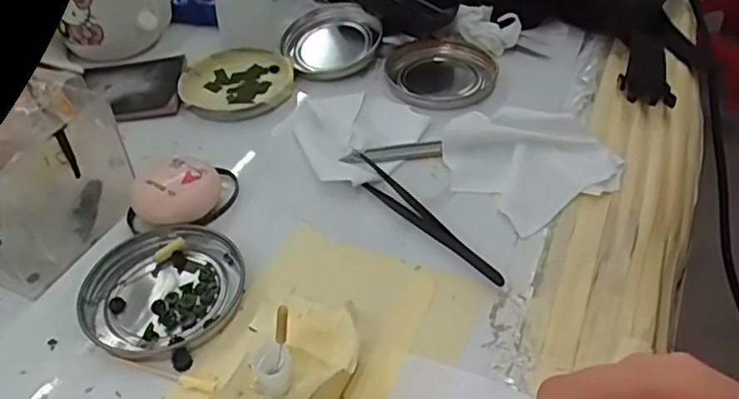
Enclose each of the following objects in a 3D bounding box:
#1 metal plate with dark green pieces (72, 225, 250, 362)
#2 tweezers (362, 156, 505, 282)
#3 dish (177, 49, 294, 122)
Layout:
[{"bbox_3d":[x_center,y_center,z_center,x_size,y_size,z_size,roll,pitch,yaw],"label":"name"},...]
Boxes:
[{"bbox_3d":[-0.105,0.044,0.307,0.076,0.008,0.076,-2,44,2],"label":"metal plate with dark green pieces"},{"bbox_3d":[0.026,0.009,0.332,0.017,0.009,0.118,-27,49,-22],"label":"tweezers"},{"bbox_3d":[-0.094,-0.084,0.437,0.078,0.011,0.075,-2,44,2],"label":"dish"}]

